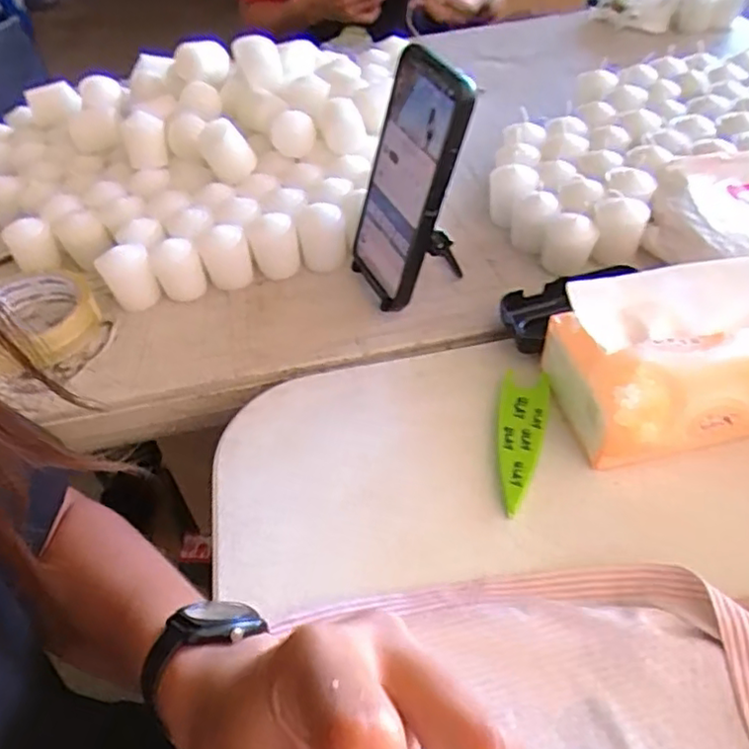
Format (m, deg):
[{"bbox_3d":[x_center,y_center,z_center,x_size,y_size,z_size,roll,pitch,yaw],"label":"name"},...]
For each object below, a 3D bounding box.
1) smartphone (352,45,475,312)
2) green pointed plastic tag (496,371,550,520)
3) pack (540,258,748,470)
[{"bbox_3d":[0.020,-0.132,0.443,0.017,0.167,0.081,-6,47,-30],"label":"smartphone"},{"bbox_3d":[0.091,0.038,0.397,0.030,0.009,0.103,4,49,17],"label":"green pointed plastic tag"},{"bbox_3d":[0.180,-0.009,0.389,0.130,0.067,0.097,-12,46,-5],"label":"pack"}]

